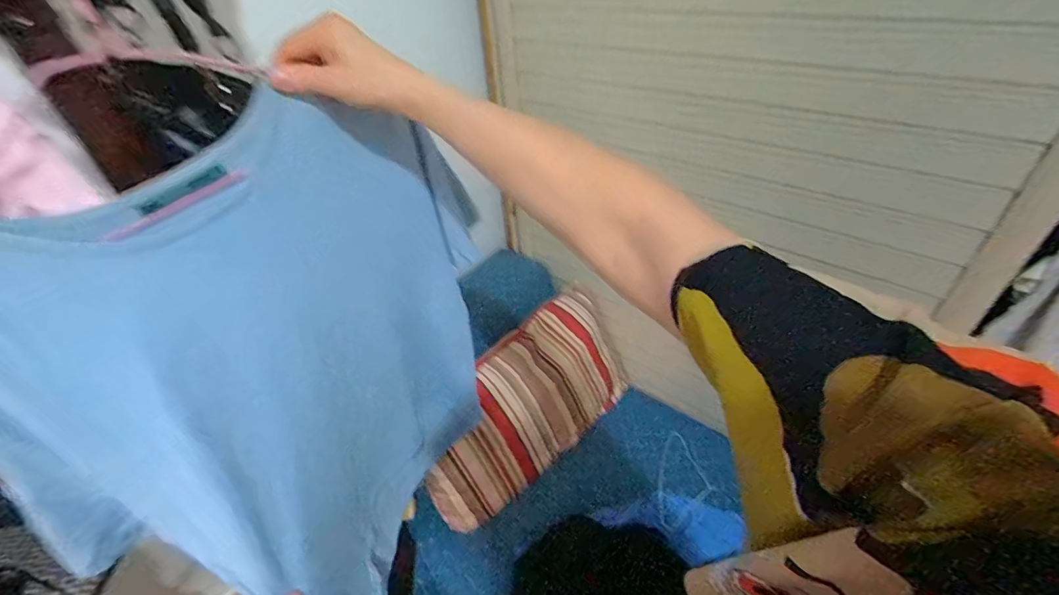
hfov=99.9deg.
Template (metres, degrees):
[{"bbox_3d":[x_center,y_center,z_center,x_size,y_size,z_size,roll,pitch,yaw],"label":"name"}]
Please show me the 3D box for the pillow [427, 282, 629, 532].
[{"bbox_3d":[-0.006,0.273,1.149,0.611,0.363,0.097,-36,20,-32],"label":"pillow"}]

